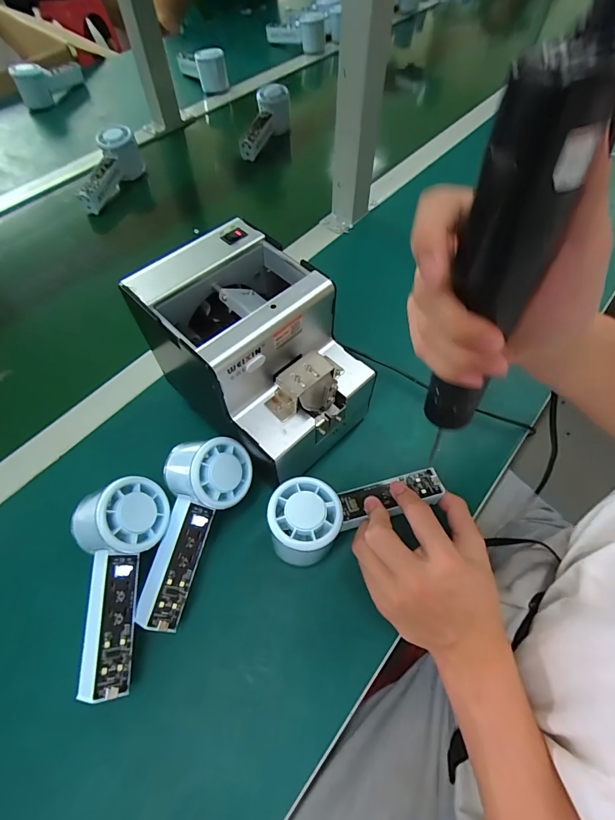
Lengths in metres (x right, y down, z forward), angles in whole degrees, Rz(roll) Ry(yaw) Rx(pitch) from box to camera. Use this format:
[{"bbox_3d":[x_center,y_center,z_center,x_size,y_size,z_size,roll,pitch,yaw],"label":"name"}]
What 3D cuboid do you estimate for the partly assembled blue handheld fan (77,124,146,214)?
[{"bbox_3d":[-0.325,-0.380,0.646,0.049,0.070,0.152,16,74,10],"label":"partly assembled blue handheld fan"}]

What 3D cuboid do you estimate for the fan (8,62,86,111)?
[{"bbox_3d":[-0.521,-0.675,0.814,0.046,0.073,0.152,29,63,14],"label":"fan"}]

